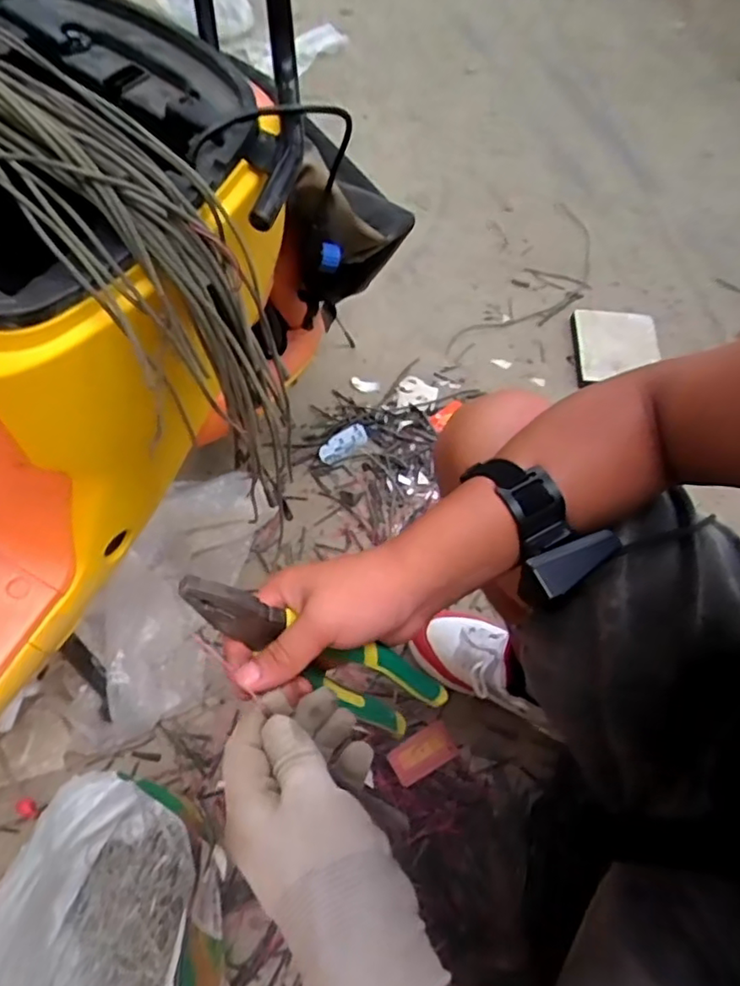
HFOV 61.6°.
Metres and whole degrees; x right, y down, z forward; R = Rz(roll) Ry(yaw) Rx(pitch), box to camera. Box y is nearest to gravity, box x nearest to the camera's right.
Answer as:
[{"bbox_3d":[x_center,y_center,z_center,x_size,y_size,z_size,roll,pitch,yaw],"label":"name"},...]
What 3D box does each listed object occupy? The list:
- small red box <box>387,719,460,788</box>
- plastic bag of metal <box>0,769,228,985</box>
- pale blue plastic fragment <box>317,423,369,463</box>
[{"bbox_3d":[0.070,0.338,0.809,0.088,0.011,0.049,-26,63,-19],"label":"small red box"},{"bbox_3d":[-0.245,0.439,0.595,0.182,0.260,0.266,-2,58,-6],"label":"plastic bag of metal"},{"bbox_3d":[-0.044,-0.084,1.059,0.090,0.023,0.032,-30,65,-21],"label":"pale blue plastic fragment"}]

